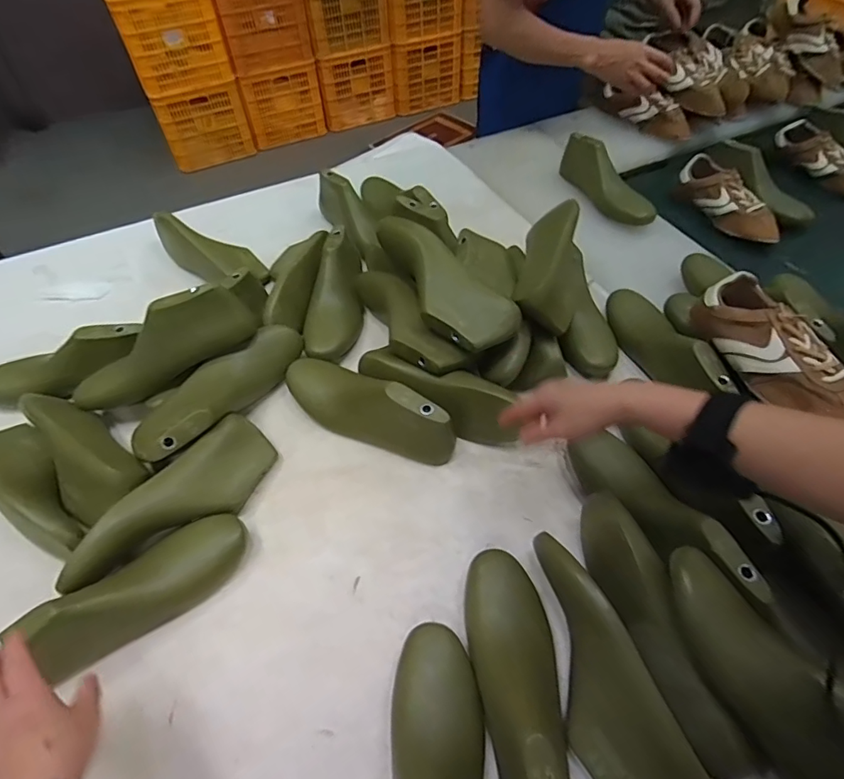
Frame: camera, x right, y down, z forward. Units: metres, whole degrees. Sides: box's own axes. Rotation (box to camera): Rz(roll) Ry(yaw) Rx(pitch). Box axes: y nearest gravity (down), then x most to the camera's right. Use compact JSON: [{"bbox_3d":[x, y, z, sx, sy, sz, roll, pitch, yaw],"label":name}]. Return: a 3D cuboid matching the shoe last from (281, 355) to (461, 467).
[{"bbox_3d":[-0.077,0.018,0.632,0.250,0.086,0.080,24,59,19],"label":"shoe last"}]

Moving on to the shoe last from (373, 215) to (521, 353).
[{"bbox_3d":[0.031,-0.155,0.641,0.103,0.068,0.229,-25,57,-14],"label":"shoe last"}]

